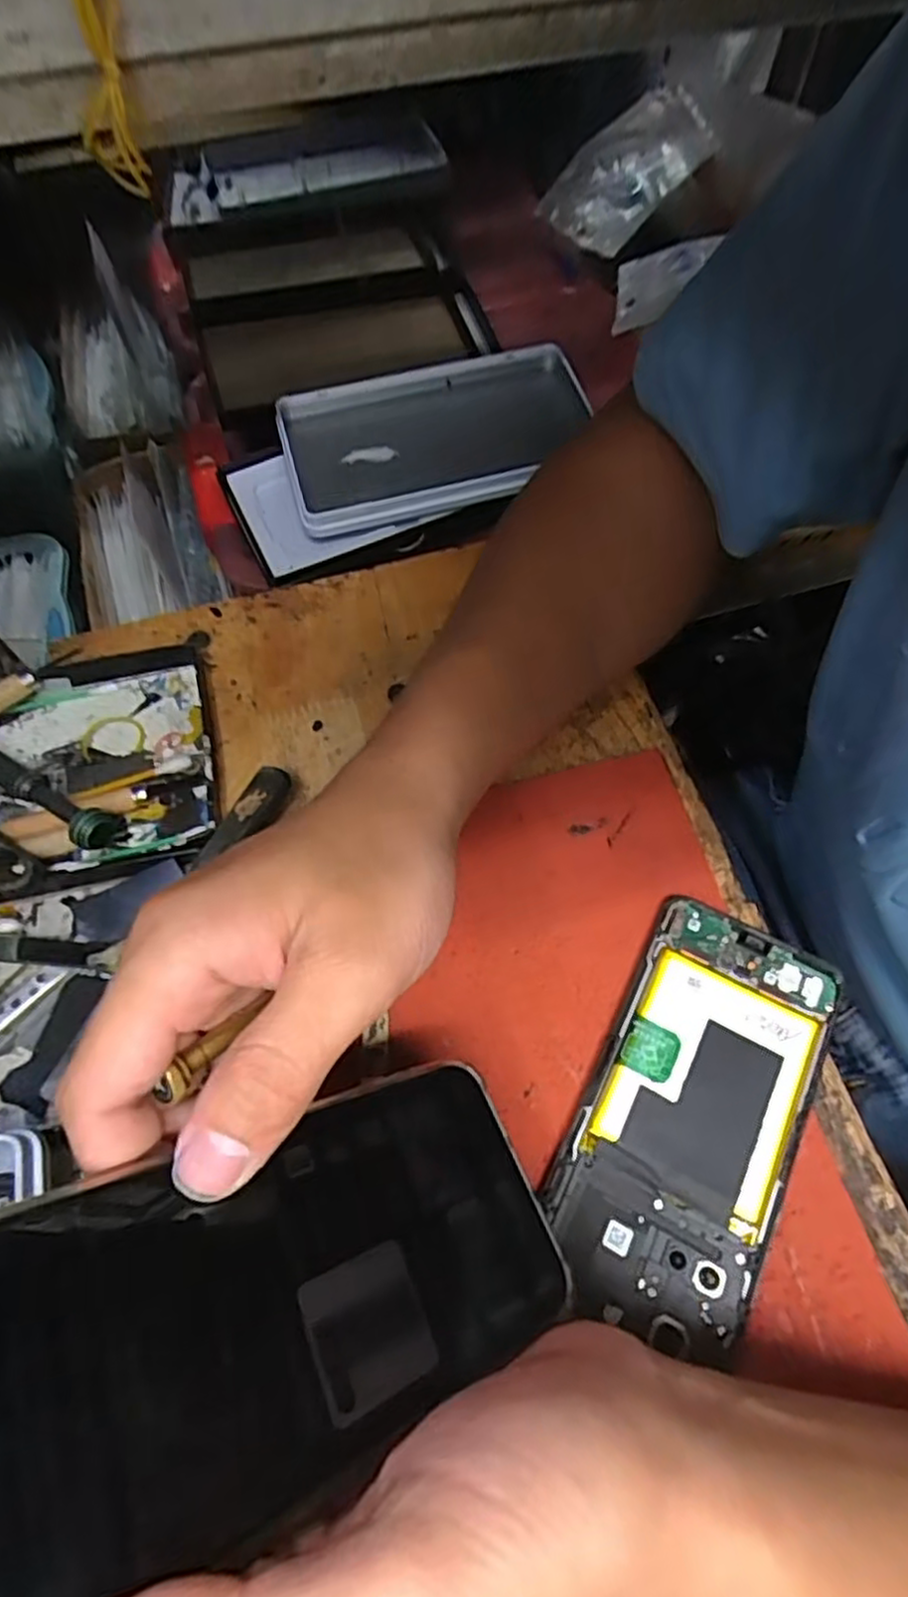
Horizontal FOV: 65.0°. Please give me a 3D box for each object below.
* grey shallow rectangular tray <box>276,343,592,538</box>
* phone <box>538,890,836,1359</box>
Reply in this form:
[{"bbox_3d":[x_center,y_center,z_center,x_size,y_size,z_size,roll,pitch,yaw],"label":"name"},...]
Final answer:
[{"bbox_3d":[-0.006,-0.219,0.430,0.188,0.028,0.099,-15,65,-7],"label":"grey shallow rectangular tray"},{"bbox_3d":[0.087,0.112,0.261,0.071,0.011,0.142,26,67,12],"label":"phone"}]

